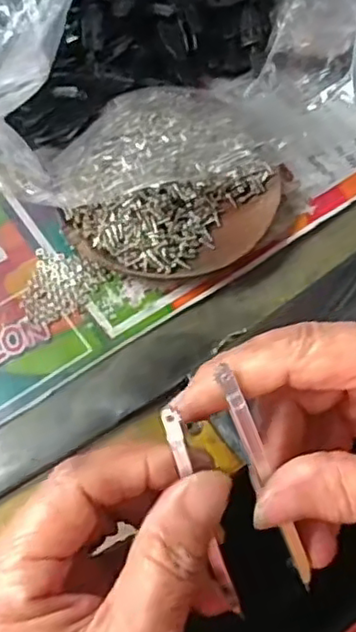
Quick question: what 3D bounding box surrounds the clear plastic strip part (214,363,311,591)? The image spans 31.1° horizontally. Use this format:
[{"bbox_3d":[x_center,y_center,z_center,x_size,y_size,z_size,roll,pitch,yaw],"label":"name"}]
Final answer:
[{"bbox_3d":[0.029,0.054,0.203,0.005,0.088,0.006,-30,27,-15],"label":"clear plastic strip part"}]

